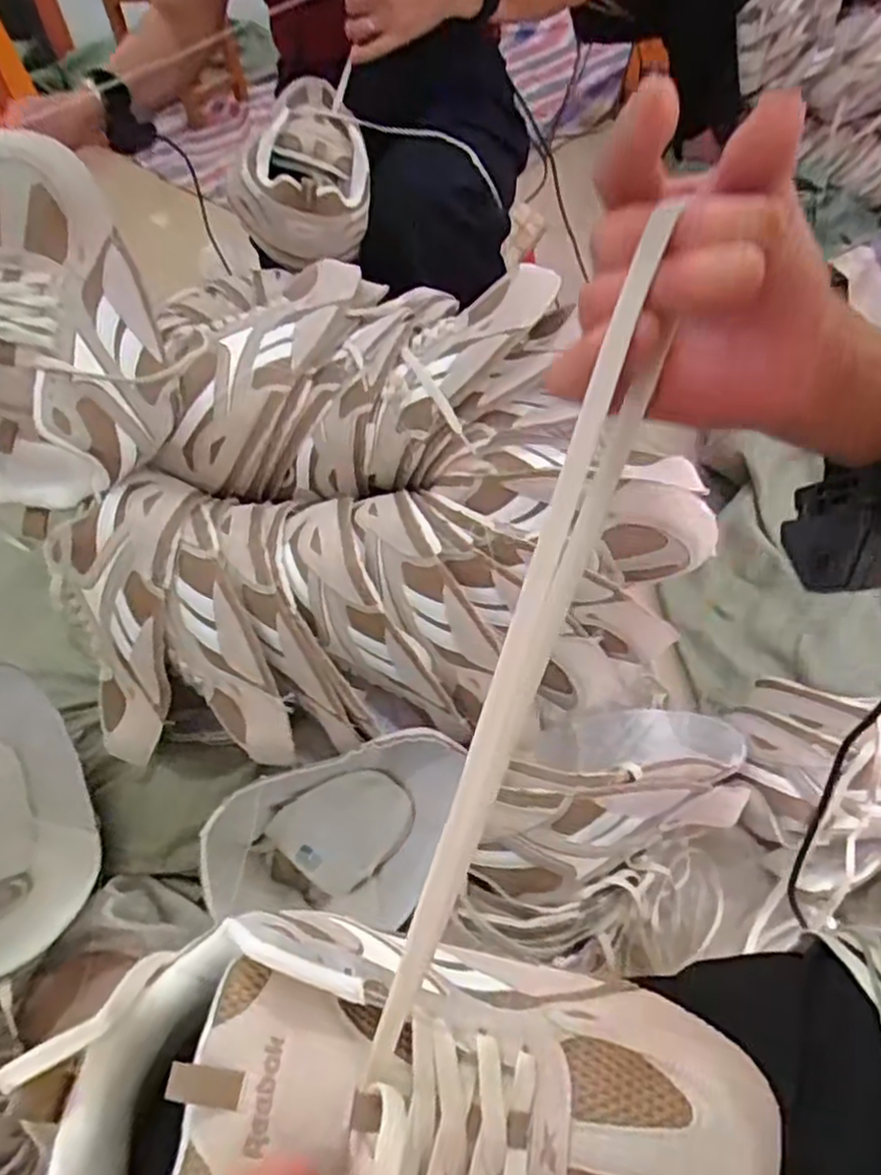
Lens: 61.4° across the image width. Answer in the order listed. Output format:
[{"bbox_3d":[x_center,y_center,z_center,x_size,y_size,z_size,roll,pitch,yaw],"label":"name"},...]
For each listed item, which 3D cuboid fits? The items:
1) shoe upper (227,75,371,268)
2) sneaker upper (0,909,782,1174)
[{"bbox_3d":[-0.151,-0.450,0.829,0.139,0.134,0.195,-9,47,-1],"label":"shoe upper"},{"bbox_3d":[-0.011,0.184,0.266,0.241,0.079,0.109,7,48,-1],"label":"sneaker upper"}]

